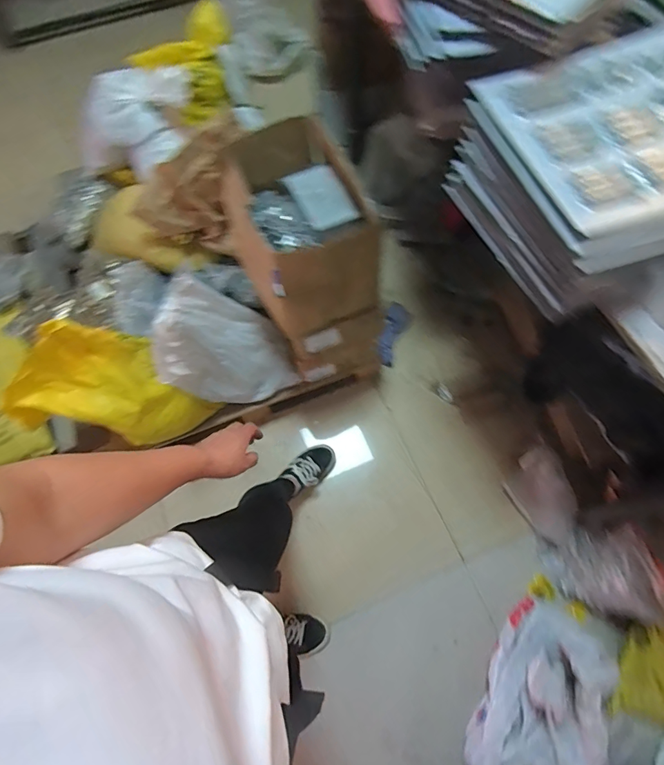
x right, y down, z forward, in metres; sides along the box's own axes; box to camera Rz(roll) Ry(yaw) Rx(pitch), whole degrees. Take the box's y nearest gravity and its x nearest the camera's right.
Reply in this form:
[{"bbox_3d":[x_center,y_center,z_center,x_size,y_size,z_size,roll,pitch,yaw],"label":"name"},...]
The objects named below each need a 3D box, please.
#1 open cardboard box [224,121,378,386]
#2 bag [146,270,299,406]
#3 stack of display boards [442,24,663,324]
[{"bbox_3d":[-0.071,-0.327,1.227,0.301,0.604,0.460,-21,68,-7],"label":"open cardboard box"},{"bbox_3d":[-0.305,-0.109,1.211,0.314,0.408,0.226,-28,69,-10],"label":"bag"},{"bbox_3d":[0.491,-0.372,0.756,0.429,0.182,0.393,-22,69,-7],"label":"stack of display boards"}]

